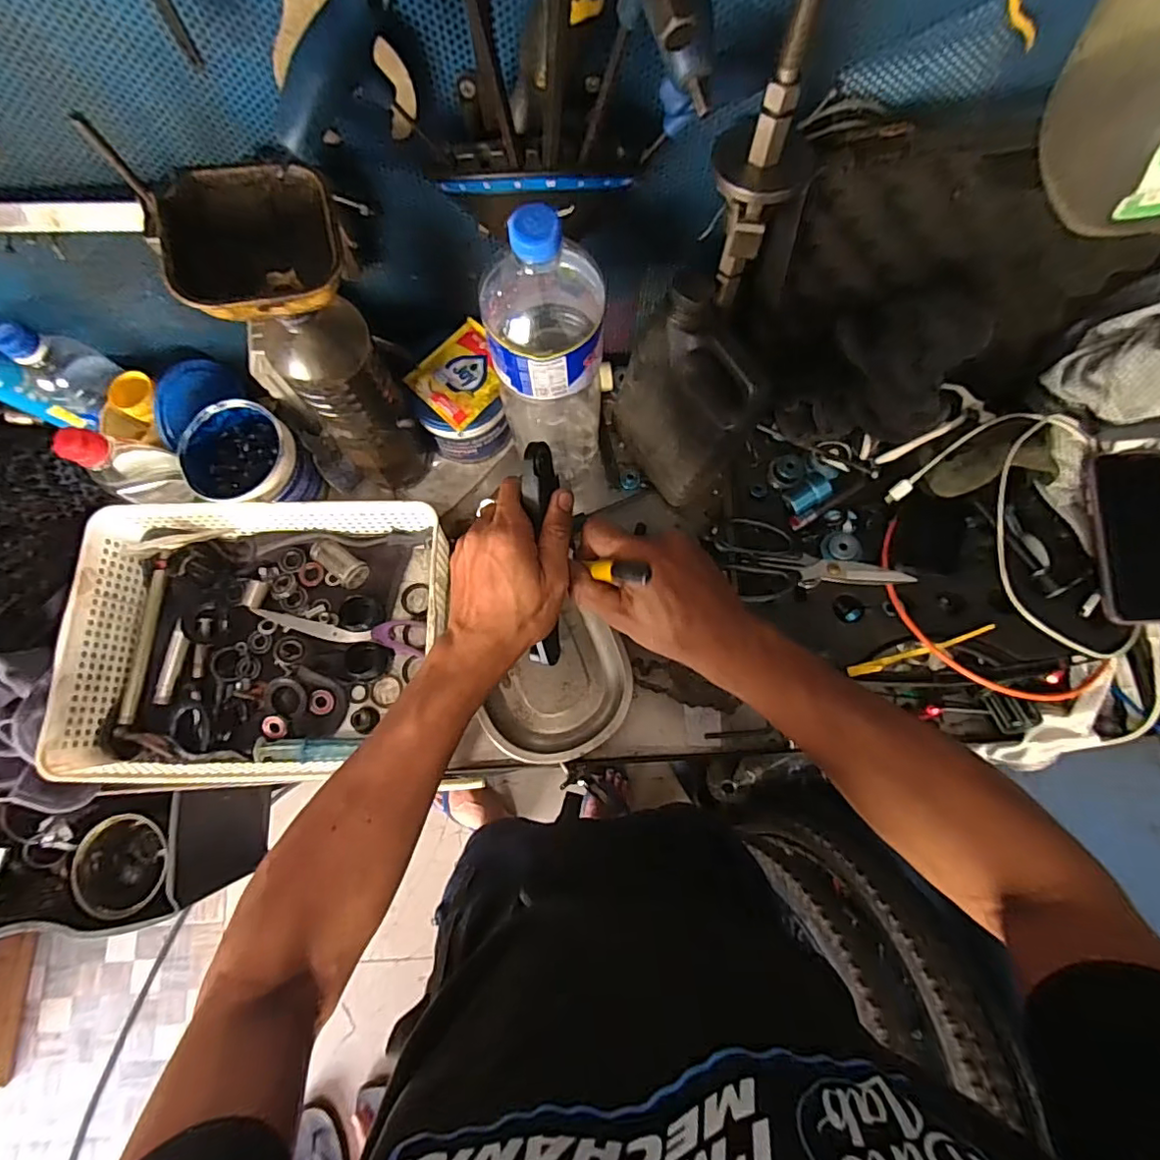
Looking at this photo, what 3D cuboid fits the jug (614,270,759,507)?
[{"bbox_3d":[0.095,-0.158,0.529,0.080,0.178,0.125,-22,77,-4],"label":"jug"}]

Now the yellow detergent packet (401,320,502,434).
[{"bbox_3d":[-0.112,-0.199,0.546,0.077,0.008,0.091,43,81,10],"label":"yellow detergent packet"}]

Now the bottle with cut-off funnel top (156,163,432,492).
[{"bbox_3d":[-0.192,-0.159,0.465,0.109,0.312,0.098,-29,78,-6],"label":"bottle with cut-off funnel top"}]

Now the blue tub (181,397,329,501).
[{"bbox_3d":[-0.328,-0.116,0.566,0.111,0.081,0.099,19,78,5],"label":"blue tub"}]

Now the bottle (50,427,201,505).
[{"bbox_3d":[-0.420,-0.106,0.525,0.063,0.120,0.047,-17,77,-3],"label":"bottle"}]

